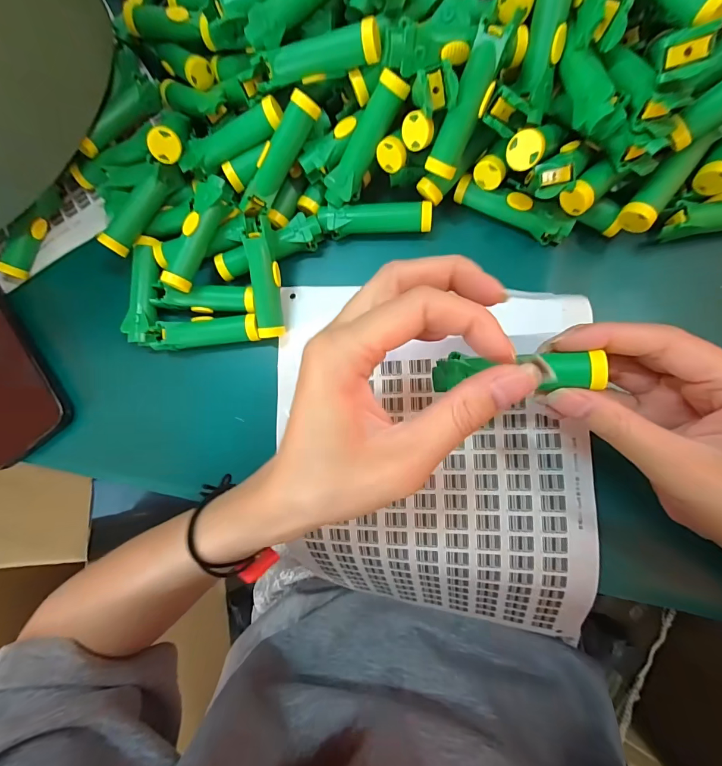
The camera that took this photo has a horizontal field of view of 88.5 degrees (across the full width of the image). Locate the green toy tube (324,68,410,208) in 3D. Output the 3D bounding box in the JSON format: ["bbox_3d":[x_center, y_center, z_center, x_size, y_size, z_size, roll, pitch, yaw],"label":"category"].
[{"bbox_3d":[0.003,-0.156,0.245,0.018,0.017,0.080,44,124,9],"label":"green toy tube"}]

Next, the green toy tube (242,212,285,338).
[{"bbox_3d":[-0.067,-0.074,0.261,0.019,0.014,0.082,-3,104,7],"label":"green toy tube"}]

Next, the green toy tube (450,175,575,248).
[{"bbox_3d":[0.103,-0.118,0.254,0.080,0.018,0.015,28,88,9],"label":"green toy tube"}]

